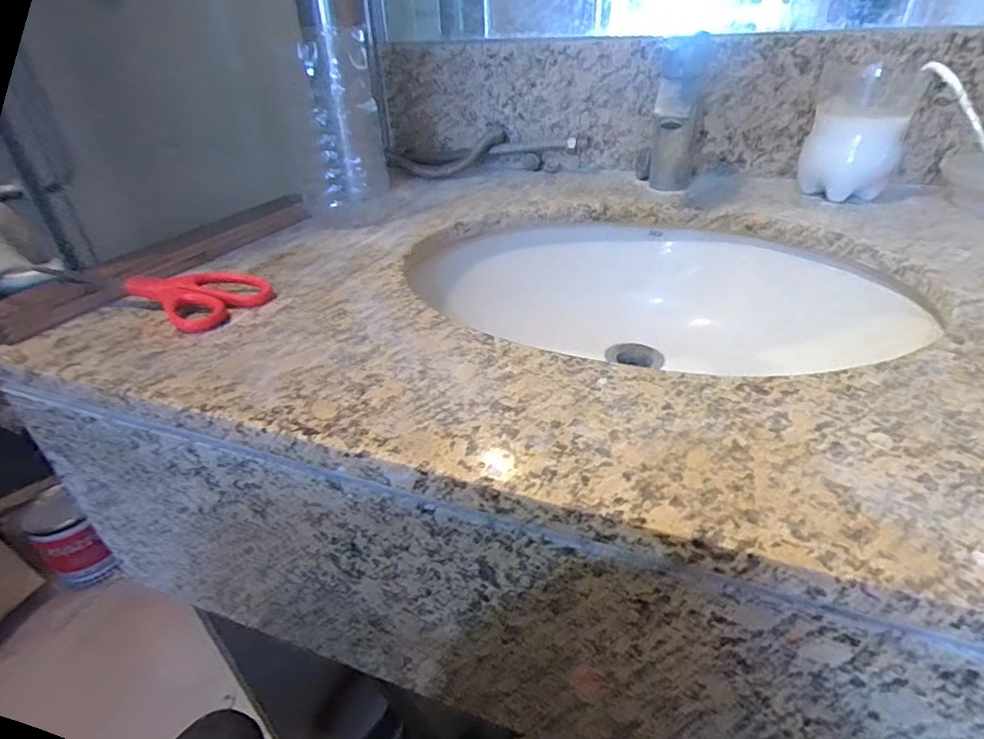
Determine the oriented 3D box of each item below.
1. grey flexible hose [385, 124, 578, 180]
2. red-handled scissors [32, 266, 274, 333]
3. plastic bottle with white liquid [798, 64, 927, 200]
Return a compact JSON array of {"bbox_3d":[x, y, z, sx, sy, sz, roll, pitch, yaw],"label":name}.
[{"bbox_3d":[-0.013,-0.299,0.740,0.268,0.050,0.074,0,34,5],"label":"grey flexible hose"},{"bbox_3d":[-0.282,-0.073,0.439,0.192,0.029,0.078,11,36,20],"label":"red-handled scissors"},{"bbox_3d":[0.398,-0.261,0.581,0.088,0.120,0.095,17,38,27],"label":"plastic bottle with white liquid"}]

